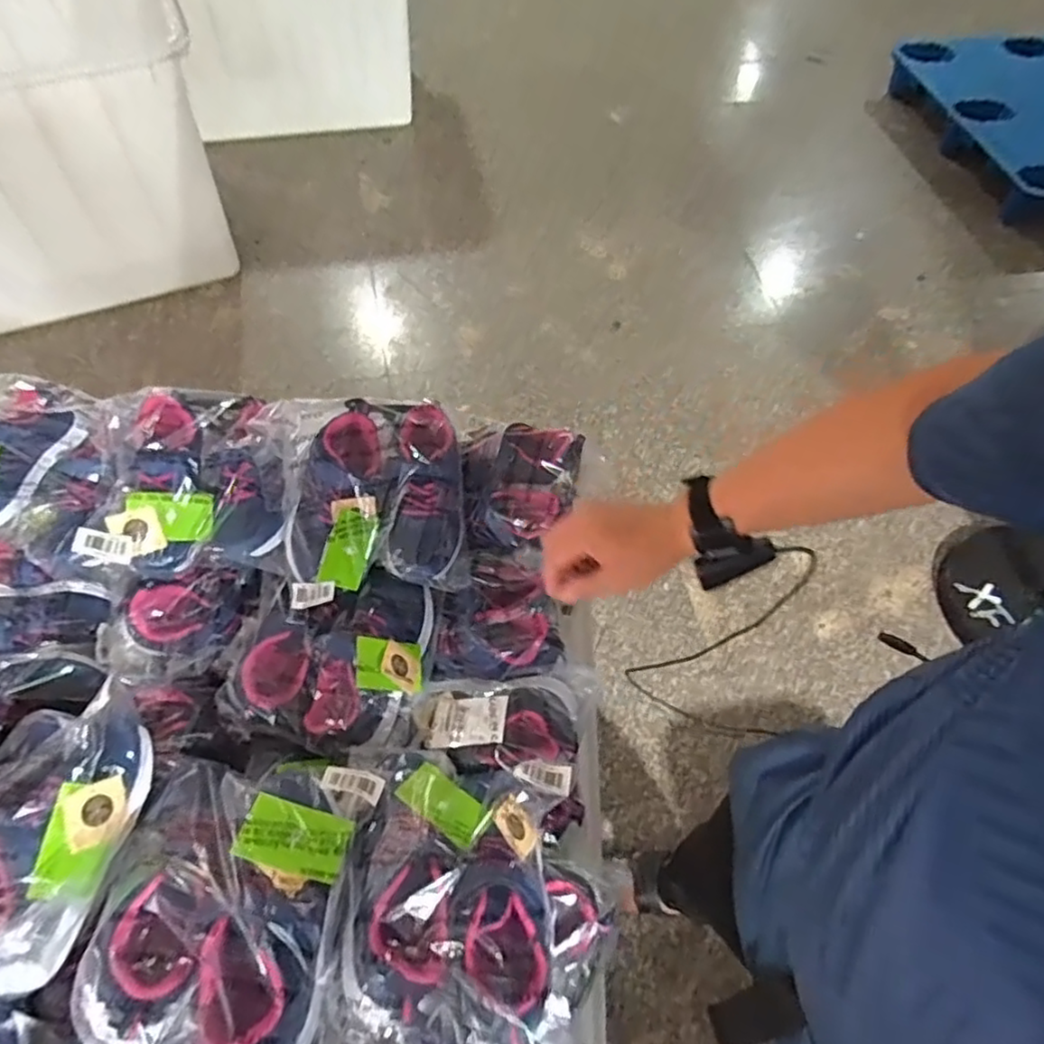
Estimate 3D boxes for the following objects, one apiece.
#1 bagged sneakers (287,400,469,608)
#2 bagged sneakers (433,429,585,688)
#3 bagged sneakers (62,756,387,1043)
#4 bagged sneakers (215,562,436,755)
[{"bbox_3d":[-0.152,-0.023,0.699,0.187,0.092,0.193,-9,60,-8],"label":"bagged sneakers"},{"bbox_3d":[-0.010,0.023,0.728,0.136,0.076,0.294,5,59,1],"label":"bagged sneakers"},{"bbox_3d":[-0.230,0.284,0.515,0.190,0.132,0.216,10,59,4],"label":"bagged sneakers"},{"bbox_3d":[-0.197,0.129,0.662,0.193,0.071,0.175,8,59,3],"label":"bagged sneakers"}]

